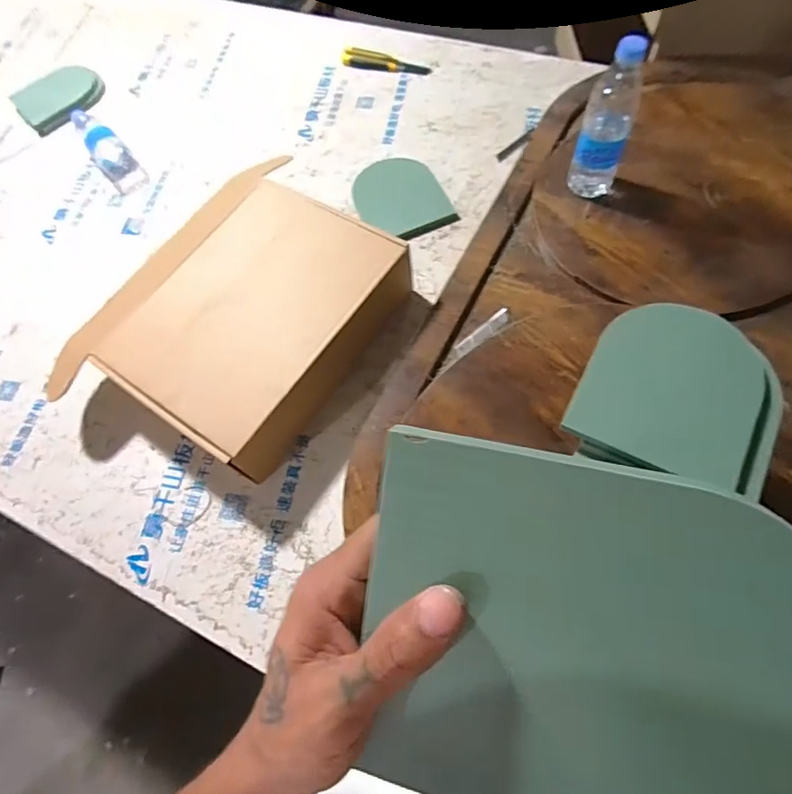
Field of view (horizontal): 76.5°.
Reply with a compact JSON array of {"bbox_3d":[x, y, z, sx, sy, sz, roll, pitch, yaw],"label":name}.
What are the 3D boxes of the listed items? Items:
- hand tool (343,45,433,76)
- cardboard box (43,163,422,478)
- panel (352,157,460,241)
[{"bbox_3d":[-0.019,-0.683,1.022,0.183,0.027,0.047,14,66,10],"label":"hand tool"},{"bbox_3d":[-0.224,-0.115,0.736,0.354,0.108,0.415,32,74,19],"label":"cardboard box"},{"bbox_3d":[0.004,-0.344,0.865,0.143,0.009,0.181,-24,65,-4],"label":"panel"}]

